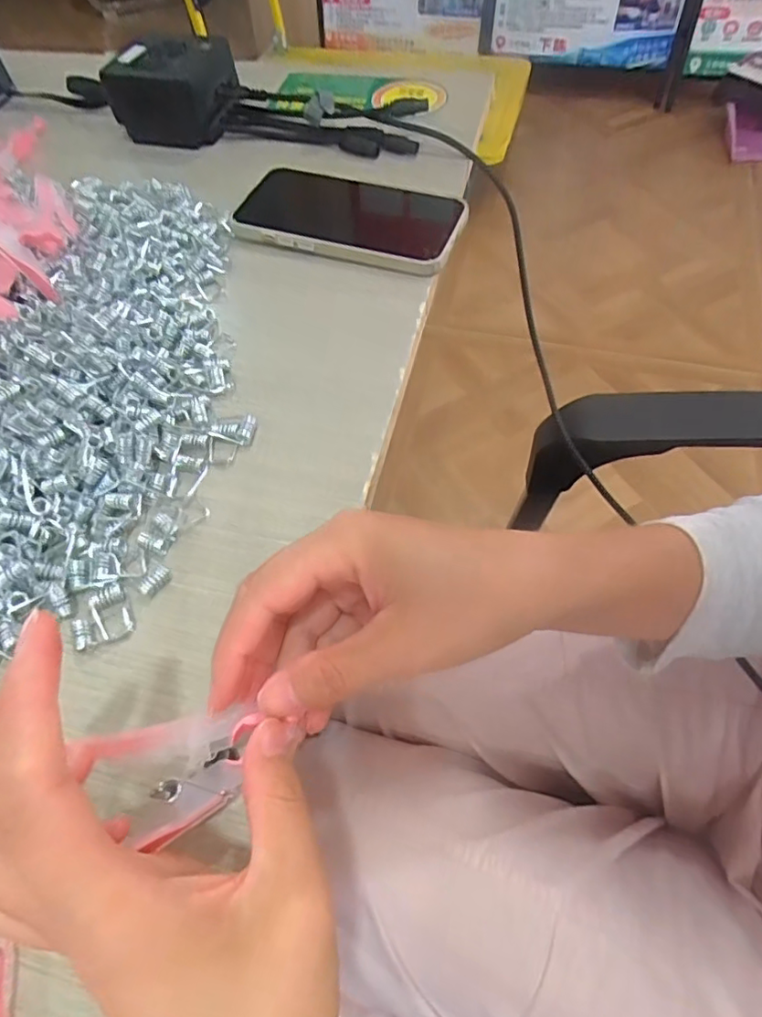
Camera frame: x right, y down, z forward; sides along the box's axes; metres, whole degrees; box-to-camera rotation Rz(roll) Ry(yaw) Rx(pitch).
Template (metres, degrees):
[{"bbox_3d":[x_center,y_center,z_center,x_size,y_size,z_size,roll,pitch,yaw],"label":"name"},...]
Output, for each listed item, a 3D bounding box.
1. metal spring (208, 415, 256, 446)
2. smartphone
[{"bbox_3d":[-0.075,-0.041,0.290,0.024,0.008,0.015,13,60,11],"label":"metal spring"},{"bbox_3d":[-0.027,-0.195,0.381,0.160,0.014,0.075,17,61,13],"label":"smartphone"}]

